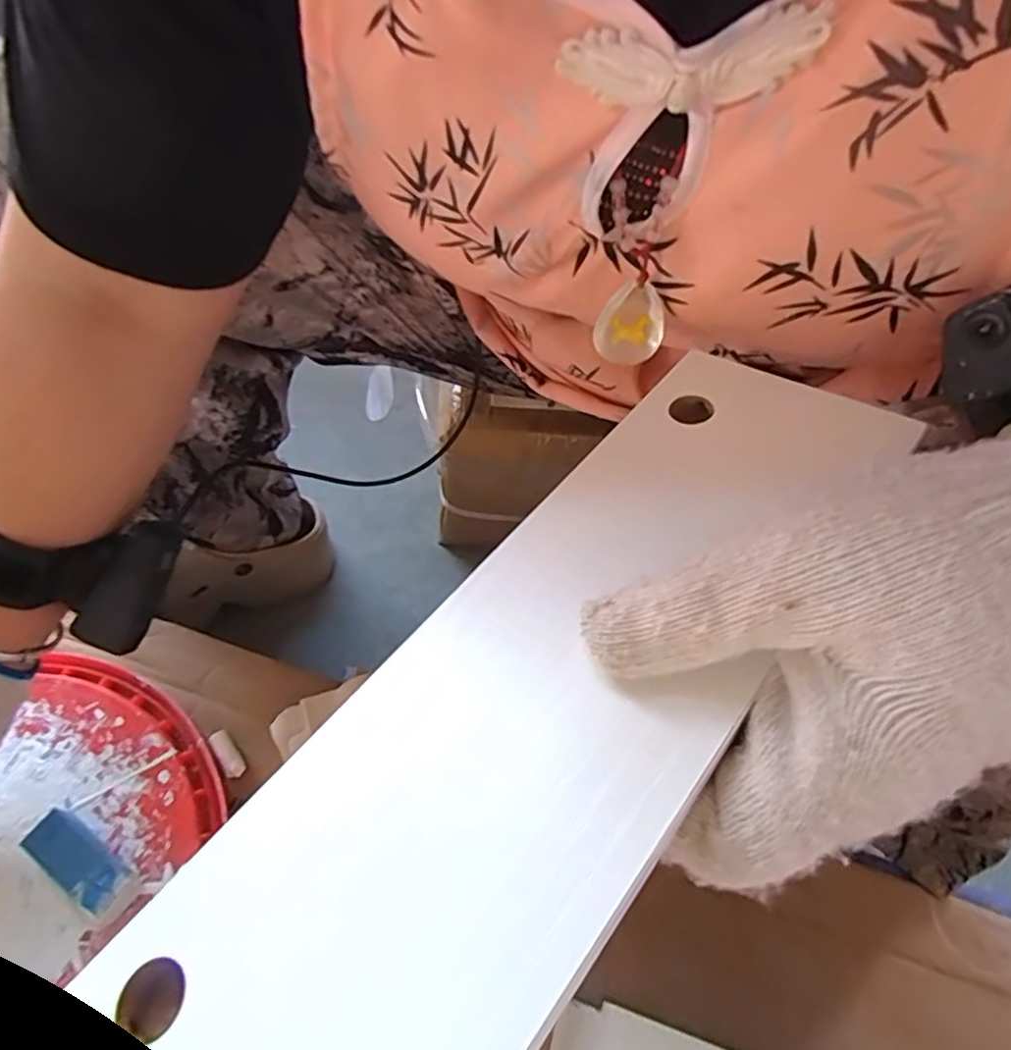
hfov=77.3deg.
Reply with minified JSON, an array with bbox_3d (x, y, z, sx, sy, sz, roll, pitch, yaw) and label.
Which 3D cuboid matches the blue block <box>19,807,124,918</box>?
[{"bbox_3d":[-0.242,0.192,0.360,0.063,0.021,0.024,28,59,16],"label":"blue block"}]

